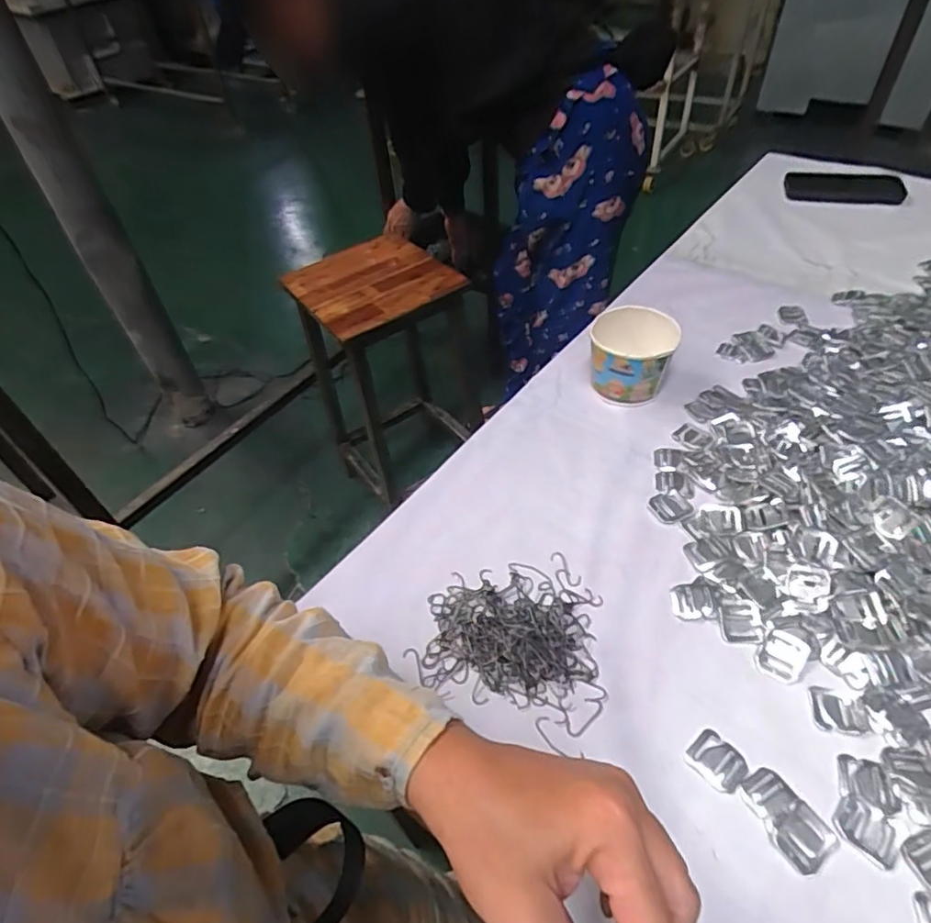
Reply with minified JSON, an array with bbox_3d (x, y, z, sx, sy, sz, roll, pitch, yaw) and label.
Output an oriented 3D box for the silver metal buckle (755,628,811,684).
[{"bbox_3d":[0.242,0.148,0.437,0.029,0.007,0.035,31,58,29],"label":"silver metal buckle"}]

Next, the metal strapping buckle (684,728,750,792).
[{"bbox_3d":[0.174,0.207,0.396,0.030,0.004,0.036,-33,53,-22],"label":"metal strapping buckle"}]

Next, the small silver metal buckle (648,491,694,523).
[{"bbox_3d":[0.194,0.044,0.543,0.035,0.004,0.034,-21,49,-13],"label":"small silver metal buckle"}]

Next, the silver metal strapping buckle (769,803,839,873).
[{"bbox_3d":[0.212,0.236,0.360,0.034,0.005,0.030,-30,52,-20],"label":"silver metal strapping buckle"}]

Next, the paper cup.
[{"bbox_3d":[0.185,-0.118,0.643,0.090,0.078,0.091,-3,48,3],"label":"paper cup"}]

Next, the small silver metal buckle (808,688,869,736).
[{"bbox_3d":[0.267,0.178,0.409,0.034,0.004,0.028,6,49,11],"label":"small silver metal buckle"}]

